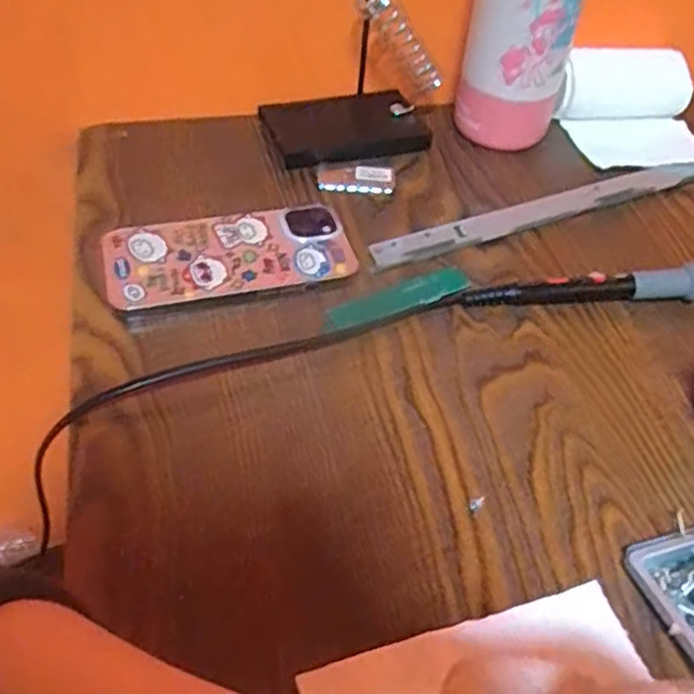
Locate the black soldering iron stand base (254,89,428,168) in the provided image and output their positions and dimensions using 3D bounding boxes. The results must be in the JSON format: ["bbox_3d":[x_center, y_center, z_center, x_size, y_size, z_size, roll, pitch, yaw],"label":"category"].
[{"bbox_3d":[0.000,-0.160,0.532,0.112,0.016,0.074,-11,52,-15],"label":"black soldering iron stand base"}]

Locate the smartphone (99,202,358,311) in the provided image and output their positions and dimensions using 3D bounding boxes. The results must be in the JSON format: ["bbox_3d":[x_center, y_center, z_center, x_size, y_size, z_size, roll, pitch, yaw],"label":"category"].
[{"bbox_3d":[-0.070,-0.055,0.433,0.143,0.014,0.065,-12,52,-15],"label":"smartphone"}]

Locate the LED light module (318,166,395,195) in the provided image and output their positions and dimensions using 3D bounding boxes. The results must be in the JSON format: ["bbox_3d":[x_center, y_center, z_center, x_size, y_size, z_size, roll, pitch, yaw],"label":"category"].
[{"bbox_3d":[0.007,-0.118,0.498,0.053,0.005,0.023,0,50,-5],"label":"LED light module"}]

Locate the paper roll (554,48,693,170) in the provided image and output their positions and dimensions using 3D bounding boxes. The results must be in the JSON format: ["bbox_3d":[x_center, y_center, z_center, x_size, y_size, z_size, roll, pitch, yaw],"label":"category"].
[{"bbox_3d":[0.222,-0.178,0.535,0.121,0.051,0.090,-8,51,-12],"label":"paper roll"}]

